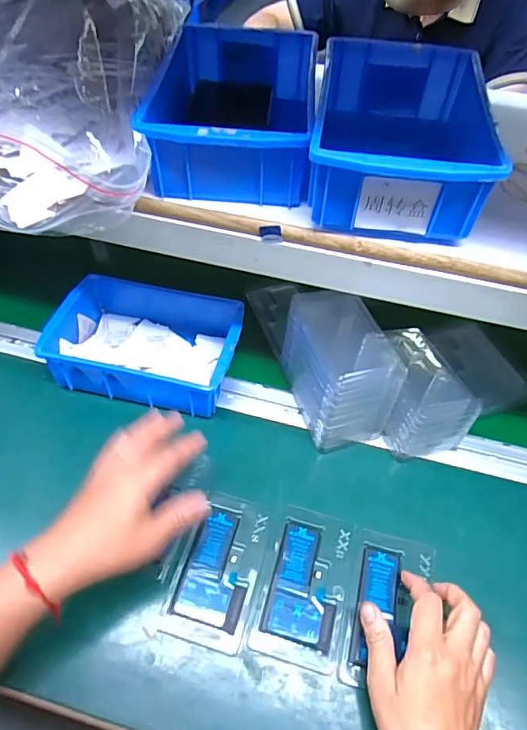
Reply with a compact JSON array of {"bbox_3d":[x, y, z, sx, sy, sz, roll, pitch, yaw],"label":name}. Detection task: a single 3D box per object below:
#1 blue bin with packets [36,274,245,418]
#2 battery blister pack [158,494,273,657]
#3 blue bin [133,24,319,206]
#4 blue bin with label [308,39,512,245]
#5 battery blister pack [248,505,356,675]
[{"bbox_3d":[-0.129,-0.026,0.564,0.202,0.065,0.143,13,53,7],"label":"blue bin with packets"},{"bbox_3d":[-0.039,0.184,0.441,0.071,0.014,0.123,14,54,8],"label":"battery blister pack"},{"bbox_3d":[-0.027,-0.221,0.425,0.122,0.063,0.195,3,53,0],"label":"blue bin"},{"bbox_3d":[0.110,-0.183,0.411,0.133,0.090,0.192,9,53,4],"label":"blue bin with label"},{"bbox_3d":[0.040,0.197,0.438,0.071,0.007,0.126,15,54,9],"label":"battery blister pack"}]

